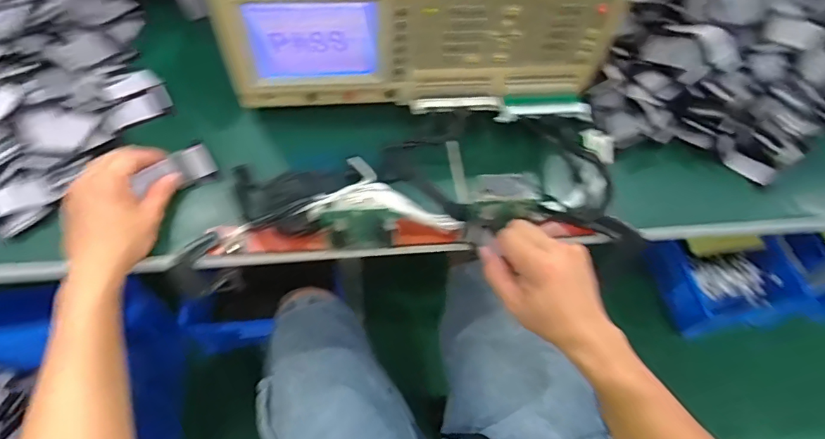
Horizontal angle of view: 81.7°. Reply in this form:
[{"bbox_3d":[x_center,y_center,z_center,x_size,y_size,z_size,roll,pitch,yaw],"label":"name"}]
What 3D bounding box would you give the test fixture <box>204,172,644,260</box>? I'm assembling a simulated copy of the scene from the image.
[{"bbox_3d":[0.001,-0.012,0.495,0.447,0.090,0.096,-2,59,-4],"label":"test fixture"}]

